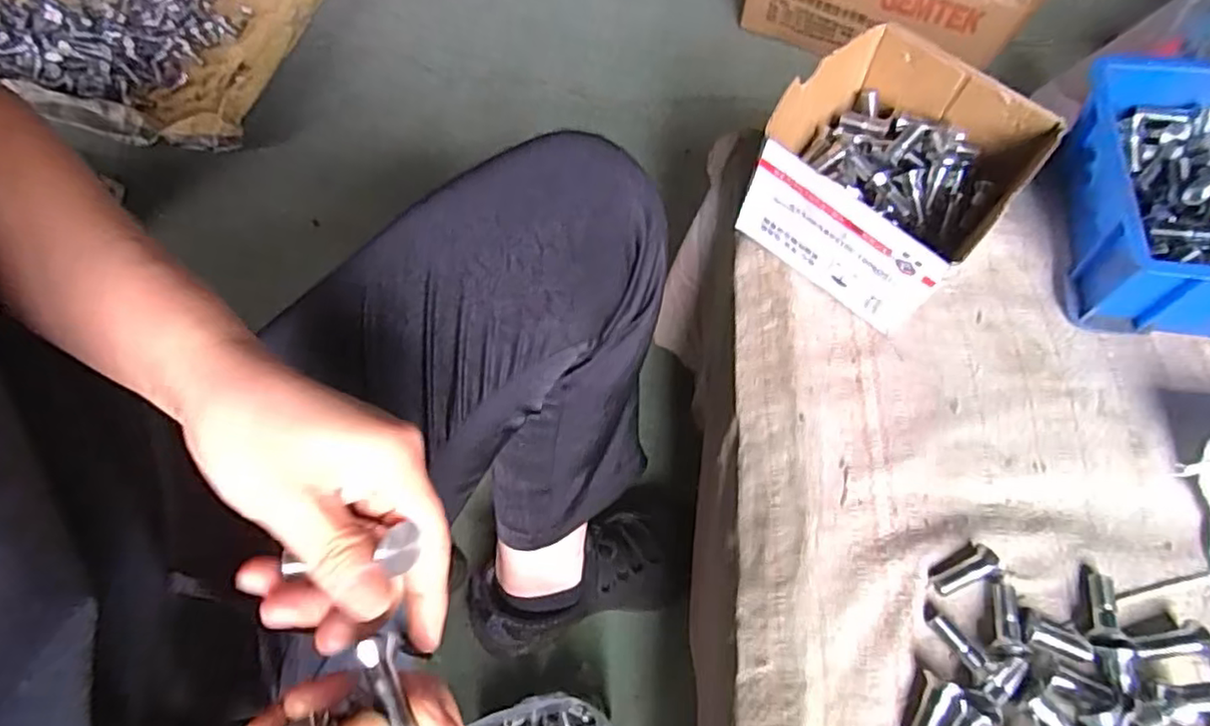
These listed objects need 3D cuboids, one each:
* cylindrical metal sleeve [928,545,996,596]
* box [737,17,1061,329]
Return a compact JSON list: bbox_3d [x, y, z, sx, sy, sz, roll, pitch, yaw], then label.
[{"bbox_3d":[0.193,0.112,0.358,0.036,0.011,0.015,-31,64,-2],"label":"cylindrical metal sleeve"},{"bbox_3d":[0.180,-0.124,0.429,0.142,0.077,0.147,41,69,16],"label":"box"}]

